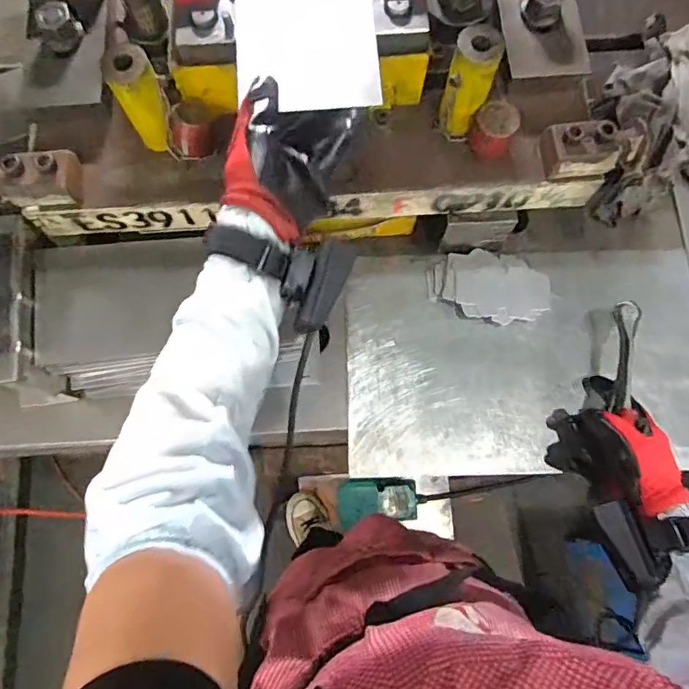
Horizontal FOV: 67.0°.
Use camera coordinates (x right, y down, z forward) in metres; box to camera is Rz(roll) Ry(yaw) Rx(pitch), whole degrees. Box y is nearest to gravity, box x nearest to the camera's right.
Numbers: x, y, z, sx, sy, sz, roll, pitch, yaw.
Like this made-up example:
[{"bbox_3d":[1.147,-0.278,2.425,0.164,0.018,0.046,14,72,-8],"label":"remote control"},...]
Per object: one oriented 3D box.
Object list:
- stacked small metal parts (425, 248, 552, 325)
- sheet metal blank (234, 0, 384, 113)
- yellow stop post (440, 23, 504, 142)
[{"bbox_3d":[0.167,-0.068,0.602,0.139,0.013,0.080,10,76,3],"label":"stacked small metal parts"},{"bbox_3d":[-0.038,-0.327,0.468,0.123,0.011,0.268,-5,76,1],"label":"sheet metal blank"},{"bbox_3d":[0.114,-0.237,0.478,0.041,0.096,0.042,0,75,1],"label":"yellow stop post"}]

